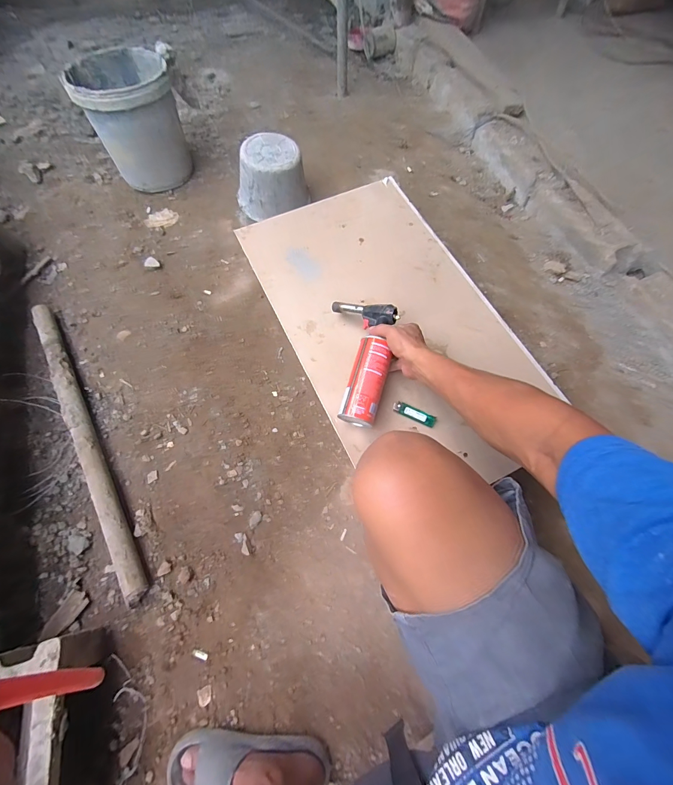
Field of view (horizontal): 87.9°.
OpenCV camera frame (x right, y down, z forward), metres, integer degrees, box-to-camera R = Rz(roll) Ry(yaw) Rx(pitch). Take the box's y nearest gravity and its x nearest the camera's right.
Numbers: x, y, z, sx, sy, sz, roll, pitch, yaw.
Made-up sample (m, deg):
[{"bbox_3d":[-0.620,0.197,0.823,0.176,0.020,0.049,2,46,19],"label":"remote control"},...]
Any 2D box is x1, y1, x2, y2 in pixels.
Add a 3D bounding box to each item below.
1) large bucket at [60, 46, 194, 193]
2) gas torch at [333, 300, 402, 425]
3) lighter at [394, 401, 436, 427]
[{"bbox_3d":[-0.676,-0.933,1.211,0.271,0.311,0.286,0,67,1],"label":"large bucket"},{"bbox_3d":[0.047,-0.066,0.667,0.118,0.071,0.258,4,68,3],"label":"gas torch"},{"bbox_3d":[0.150,0.042,0.674,0.083,0.011,0.024,23,67,11],"label":"lighter"}]

